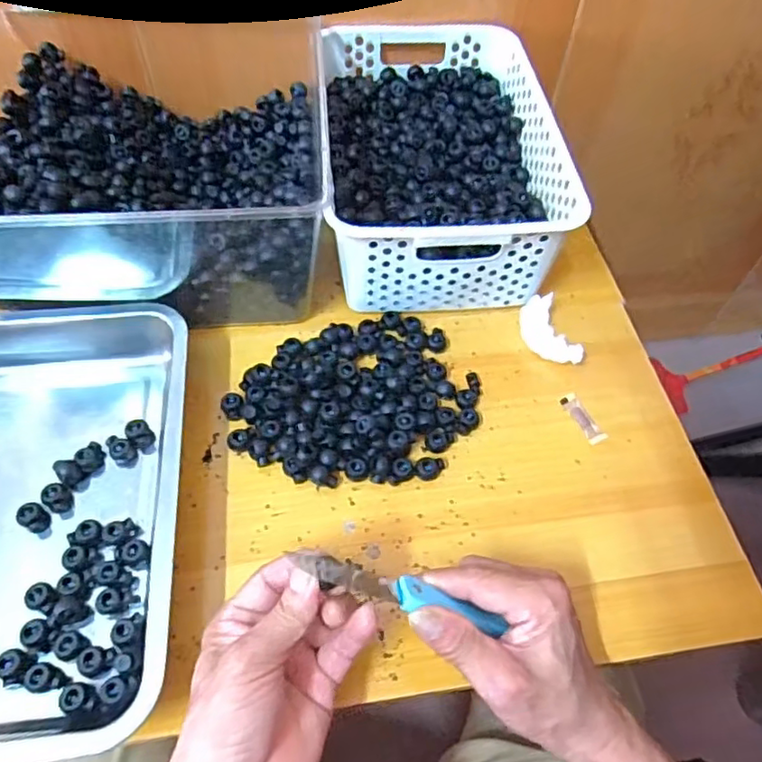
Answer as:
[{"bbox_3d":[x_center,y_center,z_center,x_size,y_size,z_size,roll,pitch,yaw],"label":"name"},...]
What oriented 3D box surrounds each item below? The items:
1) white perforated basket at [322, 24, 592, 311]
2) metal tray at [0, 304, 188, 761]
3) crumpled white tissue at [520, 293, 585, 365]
[{"bbox_3d":[0.053,-0.210,0.581,0.196,0.100,0.297,-1,57,-3],"label":"white perforated basket"},{"bbox_3d":[-0.256,0.078,0.419,0.237,0.048,0.309,-4,57,-5],"label":"metal tray"},{"bbox_3d":[0.143,-0.039,0.524,0.031,0.034,0.066,-22,60,-16],"label":"crumpled white tissue"}]

